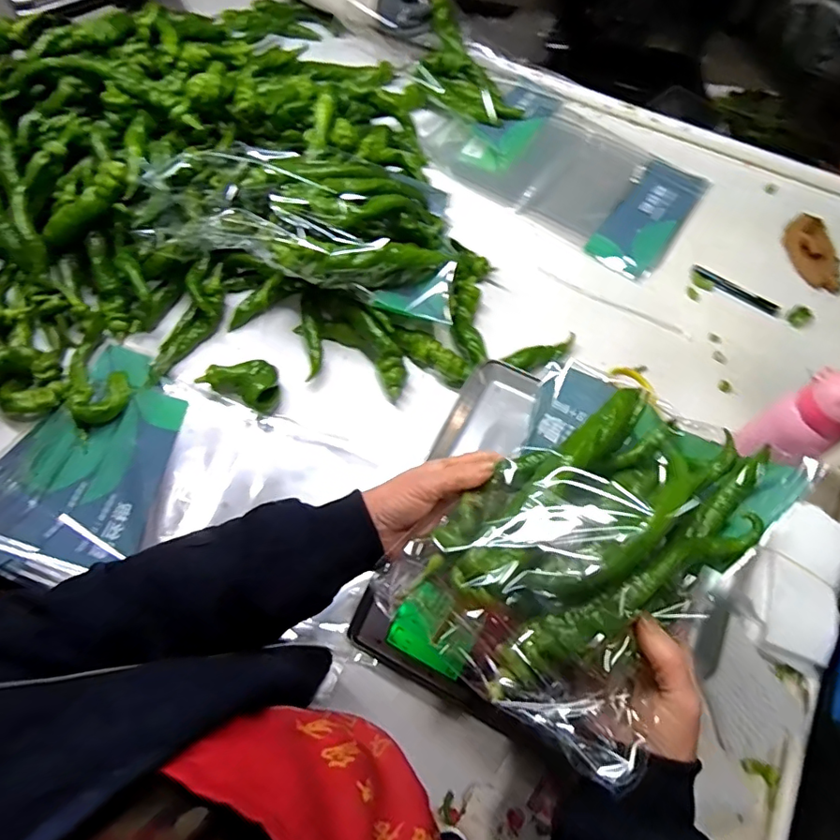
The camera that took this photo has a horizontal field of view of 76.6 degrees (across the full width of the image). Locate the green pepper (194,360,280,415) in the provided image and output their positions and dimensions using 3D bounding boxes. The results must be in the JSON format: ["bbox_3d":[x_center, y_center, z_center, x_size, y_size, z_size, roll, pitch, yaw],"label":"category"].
[{"bbox_3d":[-0.242,-0.055,0.722,0.113,0.044,0.062,22,65,9],"label":"green pepper"}]

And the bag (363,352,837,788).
[{"bbox_3d":[0.124,0.086,0.395,0.192,0.075,0.268,38,68,16],"label":"bag"}]

